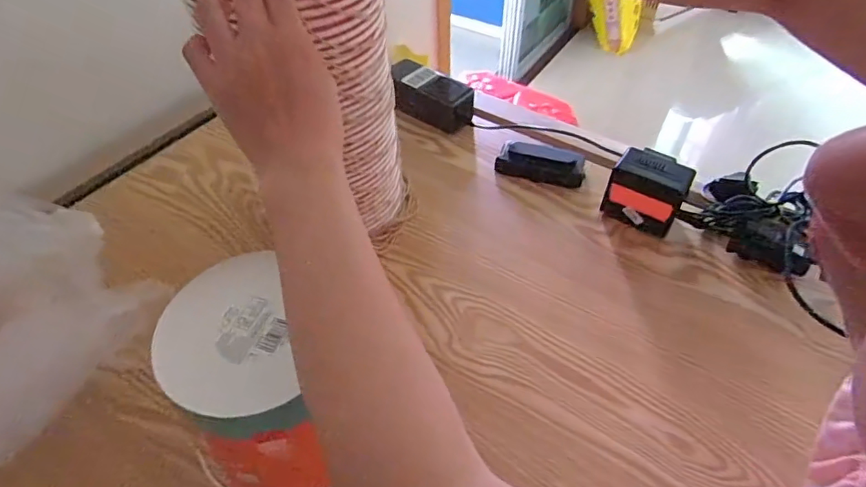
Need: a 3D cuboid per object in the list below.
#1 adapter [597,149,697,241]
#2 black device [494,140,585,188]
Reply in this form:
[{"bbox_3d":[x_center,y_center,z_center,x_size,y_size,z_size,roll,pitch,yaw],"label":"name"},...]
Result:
[{"bbox_3d":[0.238,-0.056,0.554,0.082,0.081,0.053,25,54,21],"label":"adapter"},{"bbox_3d":[0.133,-0.098,0.620,0.104,0.035,0.033,12,50,12],"label":"black device"}]

